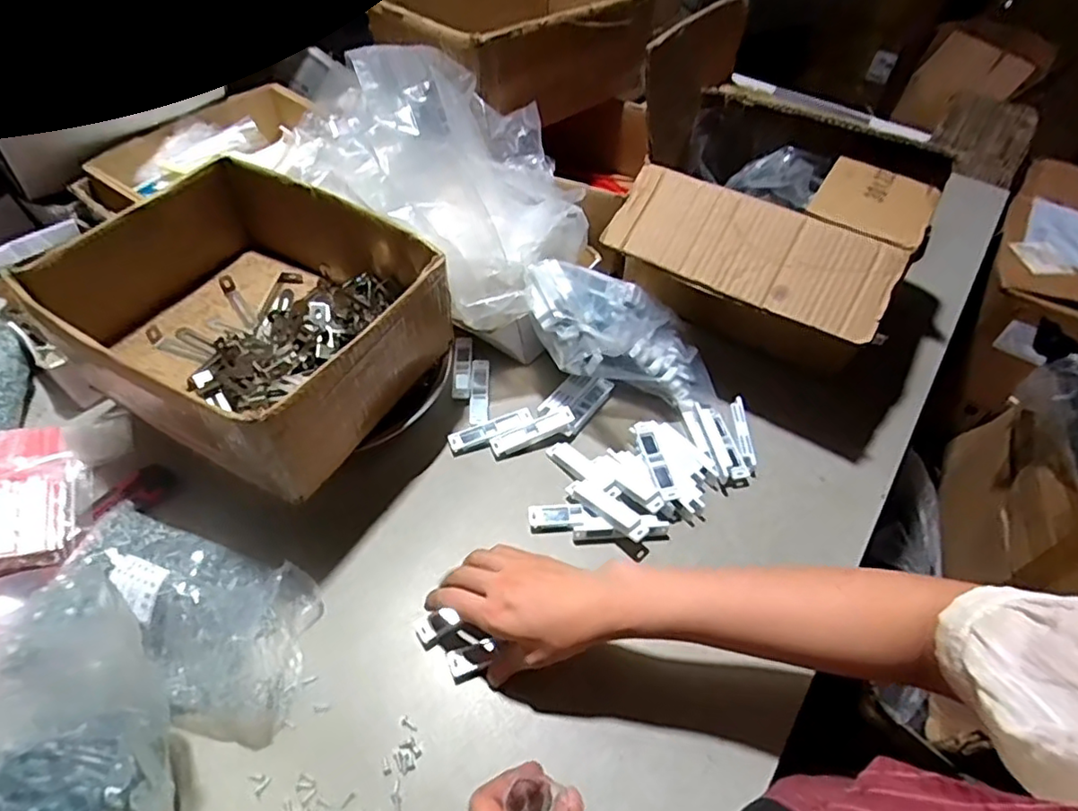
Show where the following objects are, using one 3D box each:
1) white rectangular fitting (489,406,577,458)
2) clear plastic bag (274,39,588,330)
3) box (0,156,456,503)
[{"bbox_3d":[-0.007,0.028,0.666,0.096,0.010,0.022,-25,56,-5],"label":"white rectangular fitting"},{"bbox_3d":[-0.064,-0.262,0.663,0.212,0.196,0.269,30,56,20],"label":"clear plastic bag"},{"bbox_3d":[-0.273,-0.089,0.587,0.301,0.112,0.250,25,55,17],"label":"box"}]

